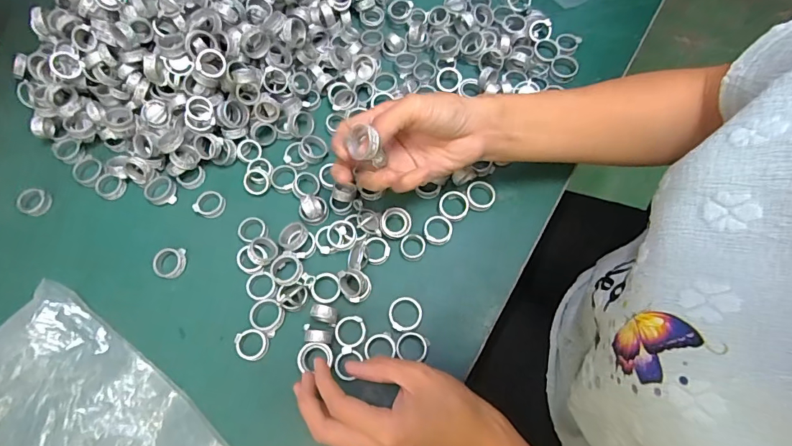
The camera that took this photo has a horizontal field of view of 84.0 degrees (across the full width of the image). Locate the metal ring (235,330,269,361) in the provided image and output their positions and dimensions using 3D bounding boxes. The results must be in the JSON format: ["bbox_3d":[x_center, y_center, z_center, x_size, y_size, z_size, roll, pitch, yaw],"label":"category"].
[{"bbox_3d":[-0.120,0.101,0.366,0.026,0.009,0.024,-1,67,3],"label":"metal ring"}]

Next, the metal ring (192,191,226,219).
[{"bbox_3d":[-0.177,-0.018,0.419,0.025,0.008,0.026,-1,67,3],"label":"metal ring"}]

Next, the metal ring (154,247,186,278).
[{"bbox_3d":[-0.204,0.036,0.397,0.025,0.009,0.027,-1,67,3],"label":"metal ring"}]

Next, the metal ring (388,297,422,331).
[{"bbox_3d":[0.008,0.076,0.371,0.028,0.004,0.029,-1,67,3],"label":"metal ring"}]

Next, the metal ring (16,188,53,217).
[{"bbox_3d":[-0.348,-0.021,0.423,0.025,0.010,0.026,-1,67,3],"label":"metal ring"}]

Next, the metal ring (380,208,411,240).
[{"bbox_3d":[0.000,-0.001,0.398,0.027,0.006,0.027,-1,67,3],"label":"metal ring"}]

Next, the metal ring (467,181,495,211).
[{"bbox_3d":[0.079,-0.026,0.412,0.026,0.011,0.027,-1,67,3],"label":"metal ring"}]

